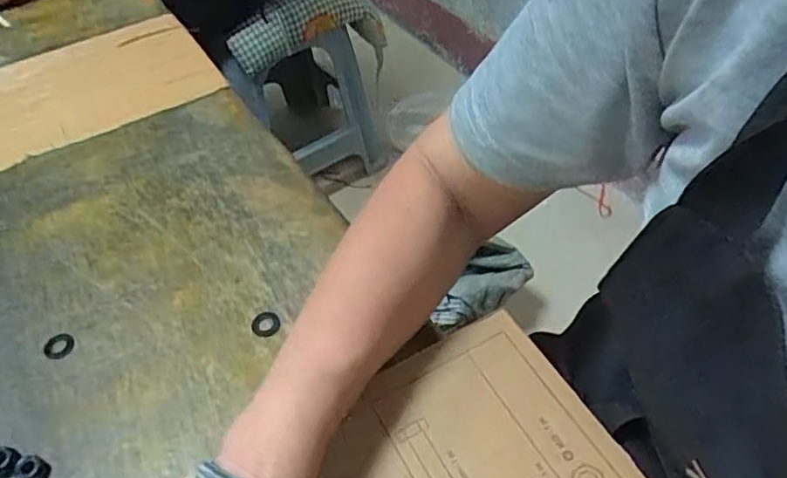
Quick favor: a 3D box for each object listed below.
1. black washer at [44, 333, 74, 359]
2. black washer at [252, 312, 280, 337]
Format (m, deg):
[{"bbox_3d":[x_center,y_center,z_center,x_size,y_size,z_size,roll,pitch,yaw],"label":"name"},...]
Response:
[{"bbox_3d":[-0.229,0.073,0.420,0.020,0.004,0.019,-3,50,3],"label":"black washer"},{"bbox_3d":[-0.088,0.058,0.422,0.019,0.004,0.020,-3,50,3],"label":"black washer"}]

